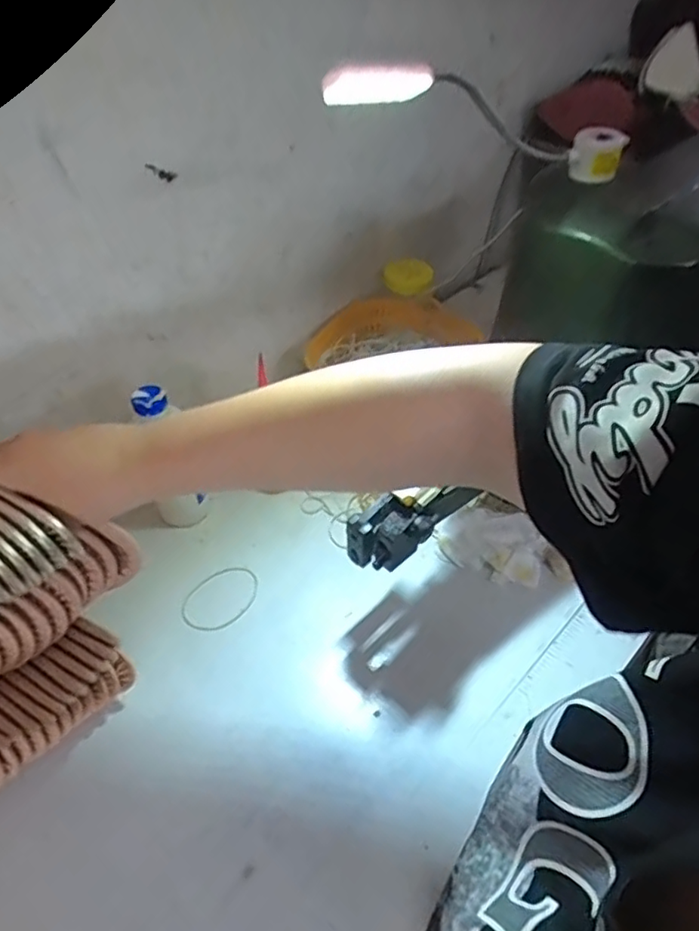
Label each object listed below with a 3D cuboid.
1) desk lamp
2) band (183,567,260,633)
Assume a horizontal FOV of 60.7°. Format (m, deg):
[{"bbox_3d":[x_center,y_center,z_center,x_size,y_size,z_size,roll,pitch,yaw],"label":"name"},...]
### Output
[{"bbox_3d":[0.104,-0.254,0.437,0.299,0.041,0.050,-11,43,-38],"label":"desk lamp"},{"bbox_3d":[-0.133,0.139,0.622,0.056,0.004,0.084,42,56,18],"label":"band"}]

